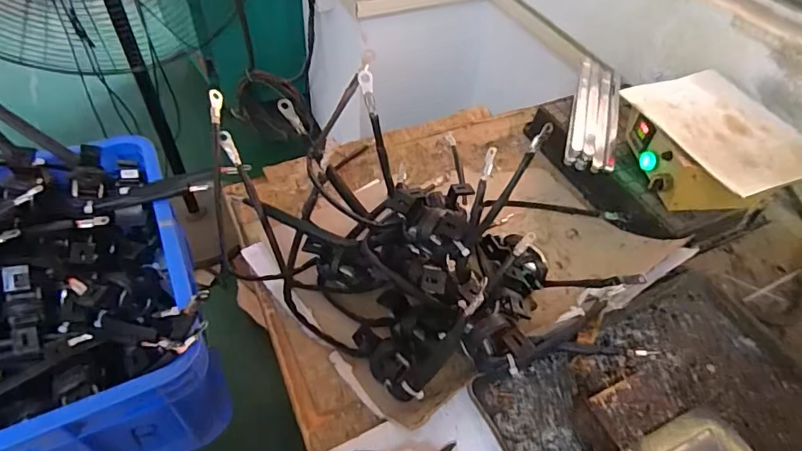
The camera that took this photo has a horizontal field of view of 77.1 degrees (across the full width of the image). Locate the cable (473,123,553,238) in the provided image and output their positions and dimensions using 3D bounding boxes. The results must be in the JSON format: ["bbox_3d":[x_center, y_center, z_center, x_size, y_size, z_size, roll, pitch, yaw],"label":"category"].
[{"bbox_3d":[0.128,-0.048,0.577,0.014,0.015,0.146,32,84,21],"label":"cable"}]

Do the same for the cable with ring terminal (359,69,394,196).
[{"bbox_3d":[-0.029,-0.115,0.658,0.014,0.167,0.020,-24,26,-24],"label":"cable with ring terminal"}]

